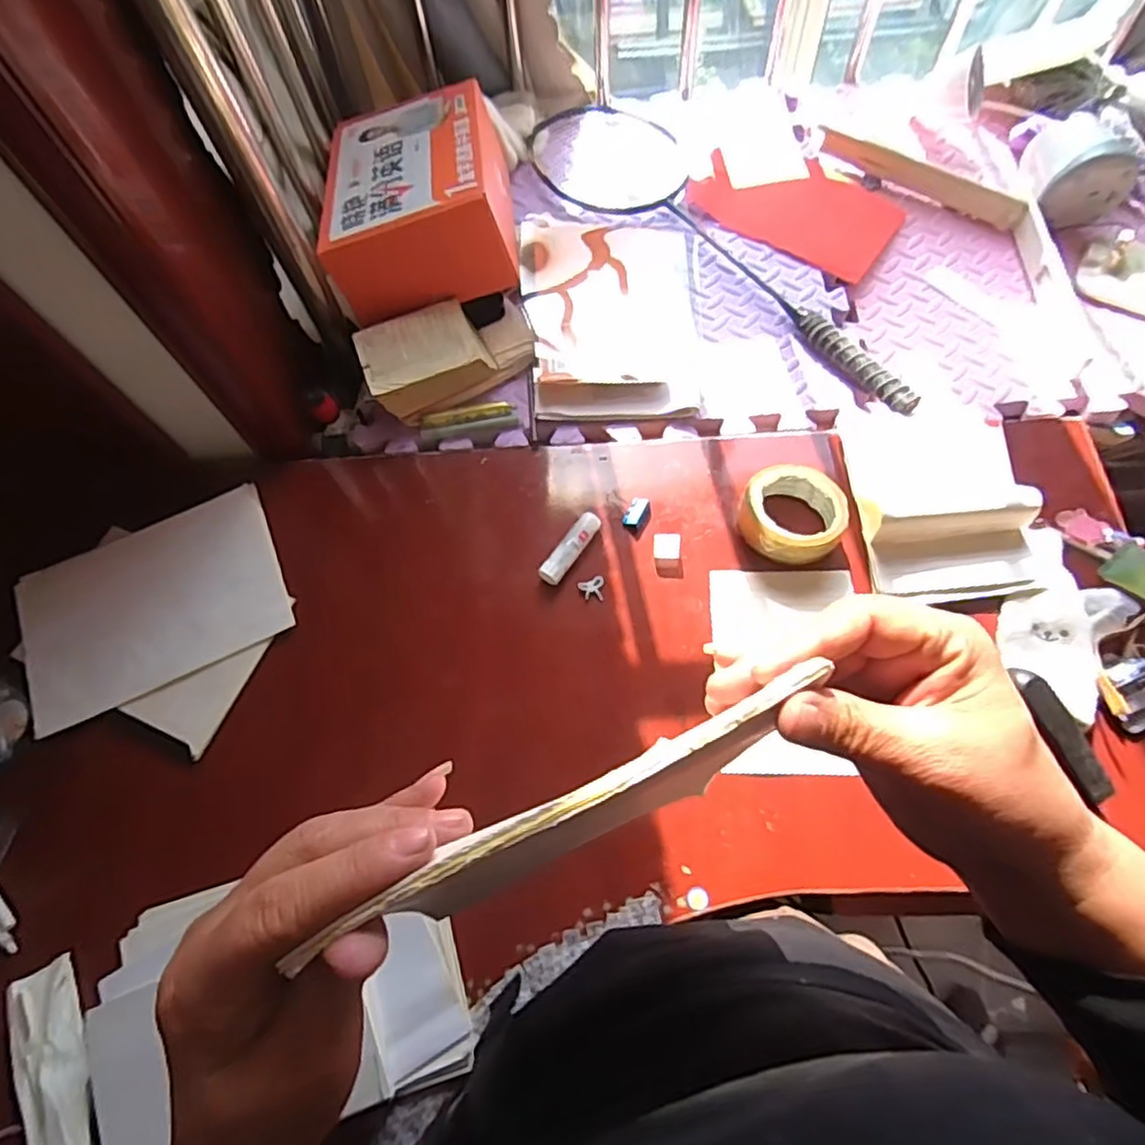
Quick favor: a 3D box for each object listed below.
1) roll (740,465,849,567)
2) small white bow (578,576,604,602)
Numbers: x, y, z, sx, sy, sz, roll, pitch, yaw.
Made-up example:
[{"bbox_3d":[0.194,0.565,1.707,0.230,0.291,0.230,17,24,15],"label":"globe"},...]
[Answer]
[{"bbox_3d":[0.218,-0.055,0.679,0.099,0.052,0.090,-1,67,3],"label":"roll"},{"bbox_3d":[0.019,0.016,0.688,0.026,0.005,0.026,2,67,4],"label":"small white bow"}]

